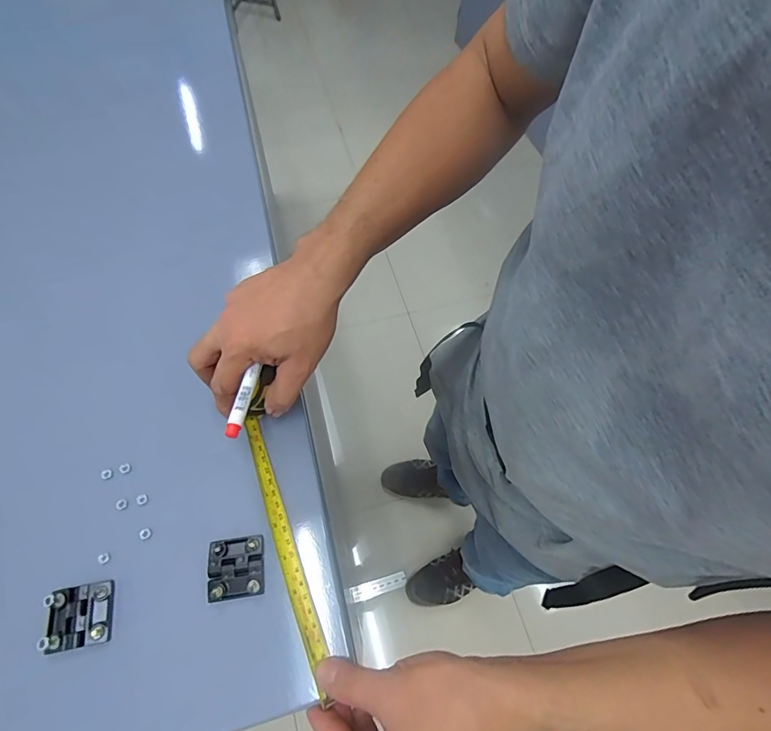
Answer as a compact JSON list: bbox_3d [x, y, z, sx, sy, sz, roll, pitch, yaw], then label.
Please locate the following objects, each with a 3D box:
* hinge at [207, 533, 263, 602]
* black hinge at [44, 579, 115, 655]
[{"bbox_3d":[-0.113,0.153,0.329,0.040,0.011,0.042,-5,64,-6],"label":"hinge"},{"bbox_3d":[-0.220,0.180,0.310,0.043,0.010,0.040,-9,65,-8],"label":"black hinge"}]

